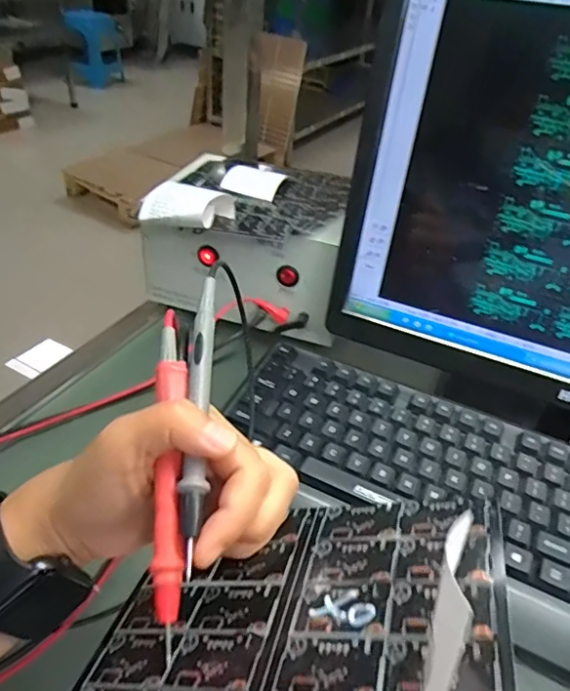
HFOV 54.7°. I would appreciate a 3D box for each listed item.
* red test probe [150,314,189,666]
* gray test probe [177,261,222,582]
[{"bbox_3d":[-0.051,0.052,0.245,0.014,0.011,0.148,-1,63,-8],"label":"red test probe"},{"bbox_3d":[-0.040,0.023,0.256,0.012,0.008,0.152,2,60,-5],"label":"gray test probe"}]

